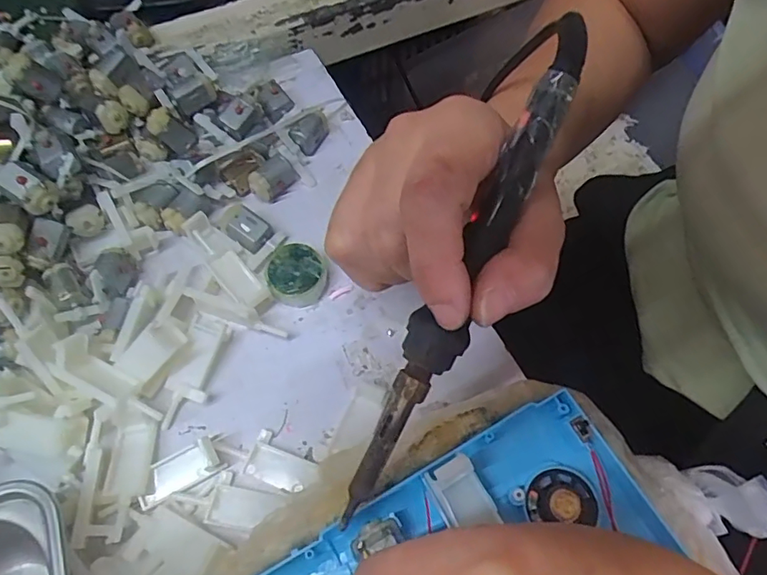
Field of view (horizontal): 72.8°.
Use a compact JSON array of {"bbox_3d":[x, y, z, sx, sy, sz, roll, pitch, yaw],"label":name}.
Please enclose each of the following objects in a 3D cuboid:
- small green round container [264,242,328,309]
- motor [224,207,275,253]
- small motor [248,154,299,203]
[{"bbox_3d":[-0.049,-0.007,0.294,0.033,0.016,0.032,1,62,-2],"label":"small green round container"},{"bbox_3d":[-0.079,-0.033,0.305,0.023,0.015,0.019,32,66,14],"label":"motor"},{"bbox_3d":[-0.069,-0.068,0.324,0.019,0.019,0.030,38,68,17],"label":"small motor"}]

